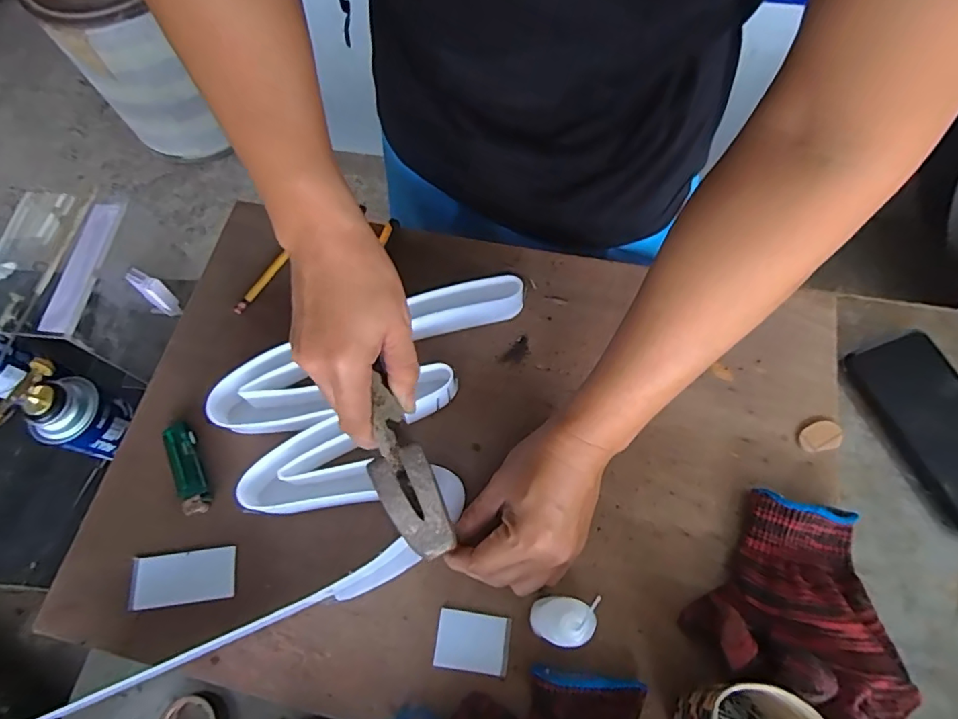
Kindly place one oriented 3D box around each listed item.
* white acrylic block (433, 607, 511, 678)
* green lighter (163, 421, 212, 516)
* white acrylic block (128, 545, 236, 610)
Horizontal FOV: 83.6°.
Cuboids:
[{"bbox_3d":[-0.006,0.212,0.402,0.054,0.004,0.039,7,66,6],"label":"white acrylic block"},{"bbox_3d":[-0.249,0.092,0.457,0.025,0.012,0.082,-25,67,-8],"label":"green lighter"},{"bbox_3d":[-0.237,0.173,0.426,0.082,0.004,0.039,-7,66,0],"label":"white acrylic block"}]

